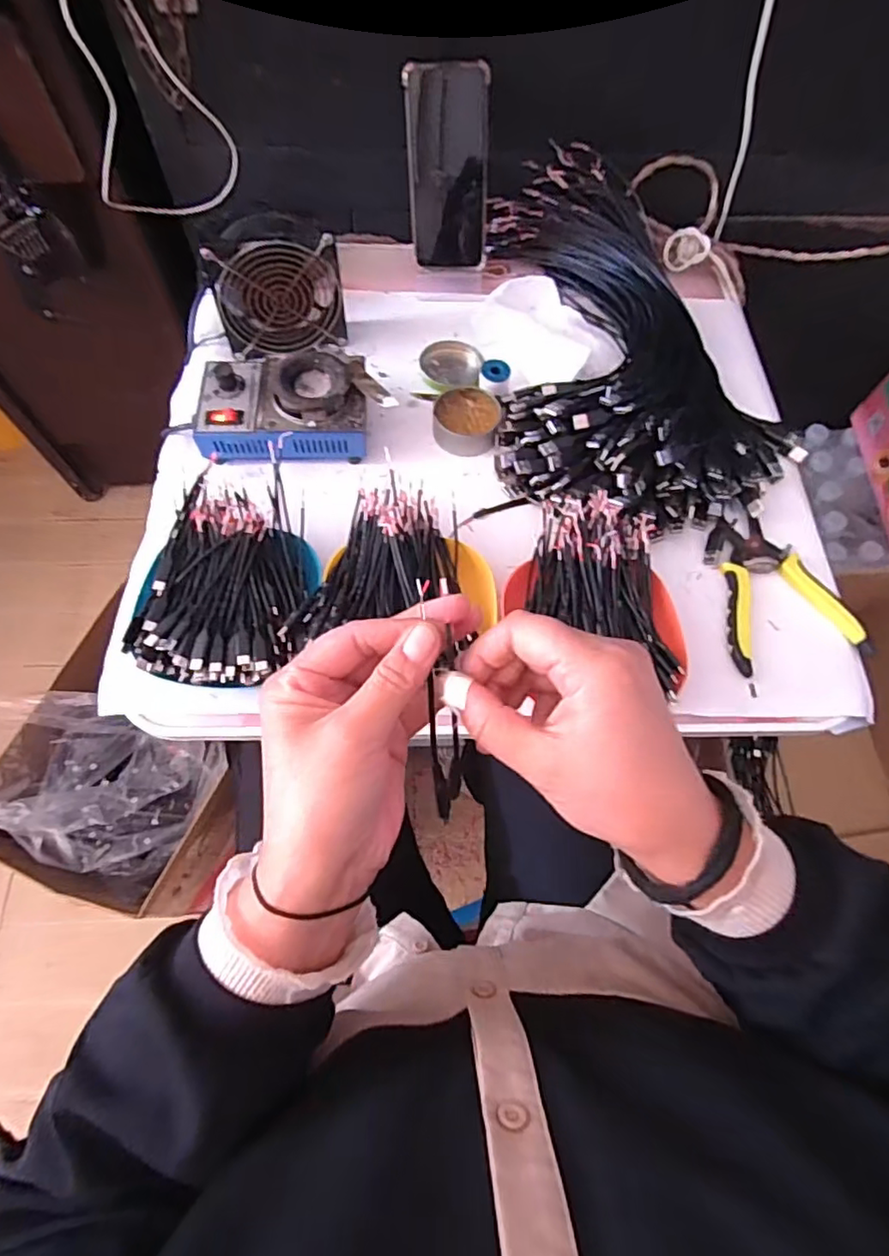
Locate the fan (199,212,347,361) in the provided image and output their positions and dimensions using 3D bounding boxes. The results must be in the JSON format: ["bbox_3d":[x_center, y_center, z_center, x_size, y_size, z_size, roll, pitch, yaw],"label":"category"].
[{"bbox_3d":[-0.159,-0.329,0.567,0.117,0.109,0.050,-8,67,-5],"label":"fan"}]

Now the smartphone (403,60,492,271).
[{"bbox_3d":[0.004,-0.458,0.597,0.078,0.166,0.007,0,43,2],"label":"smartphone"}]

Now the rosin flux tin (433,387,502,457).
[{"bbox_3d":[0.022,-0.201,0.566,0.061,0.023,0.068,15,67,4],"label":"rosin flux tin"}]

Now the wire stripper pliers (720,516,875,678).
[{"bbox_3d":[0.288,-0.032,0.506,0.112,0.014,0.141,-4,67,-3],"label":"wire stripper pliers"}]

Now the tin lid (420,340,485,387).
[{"bbox_3d":[0.008,-0.274,0.618,0.063,0.018,0.058,1,67,-2],"label":"tin lid"}]

